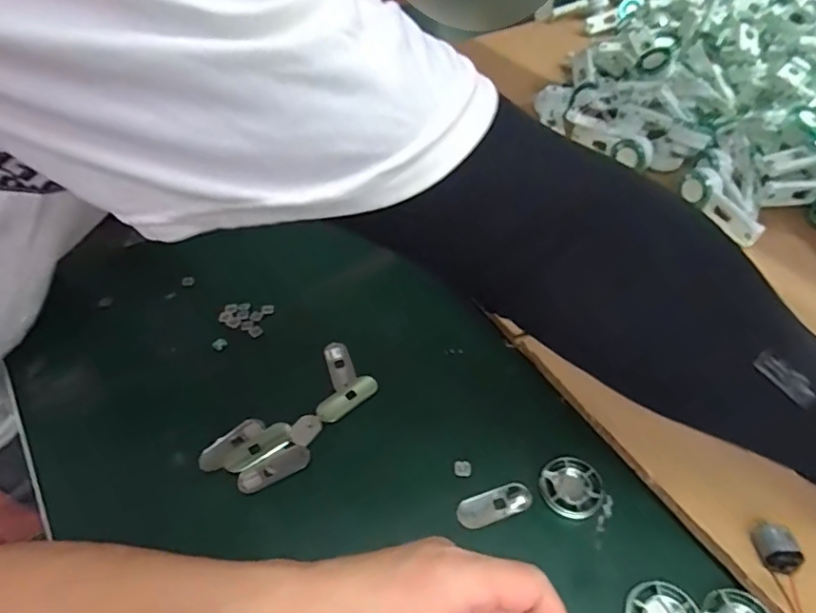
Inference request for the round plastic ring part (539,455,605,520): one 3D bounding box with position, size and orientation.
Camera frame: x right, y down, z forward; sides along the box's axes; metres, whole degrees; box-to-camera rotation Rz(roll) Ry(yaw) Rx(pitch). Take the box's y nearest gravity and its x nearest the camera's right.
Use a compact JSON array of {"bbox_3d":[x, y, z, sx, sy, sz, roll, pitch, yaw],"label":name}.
[{"bbox_3d":[0.109,0.120,0.363,0.038,0.008,0.038,-23,51,-17],"label":"round plastic ring part"}]

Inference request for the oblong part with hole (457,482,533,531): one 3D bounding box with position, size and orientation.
[{"bbox_3d":[0.056,0.129,0.357,0.049,0.008,0.021,-16,49,-11],"label":"oblong part with hole"}]

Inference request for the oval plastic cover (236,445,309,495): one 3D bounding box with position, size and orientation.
[{"bbox_3d":[-0.093,0.113,0.380,0.051,0.004,0.020,-22,51,-17],"label":"oval plastic cover"}]

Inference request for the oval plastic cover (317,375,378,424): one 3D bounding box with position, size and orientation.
[{"bbox_3d":[-0.046,0.070,0.419,0.051,0.004,0.019,-34,55,-25],"label":"oval plastic cover"}]

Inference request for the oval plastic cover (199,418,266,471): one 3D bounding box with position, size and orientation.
[{"bbox_3d":[-0.128,0.098,0.393,0.020,0.004,0.050,32,57,27],"label":"oval plastic cover"}]

